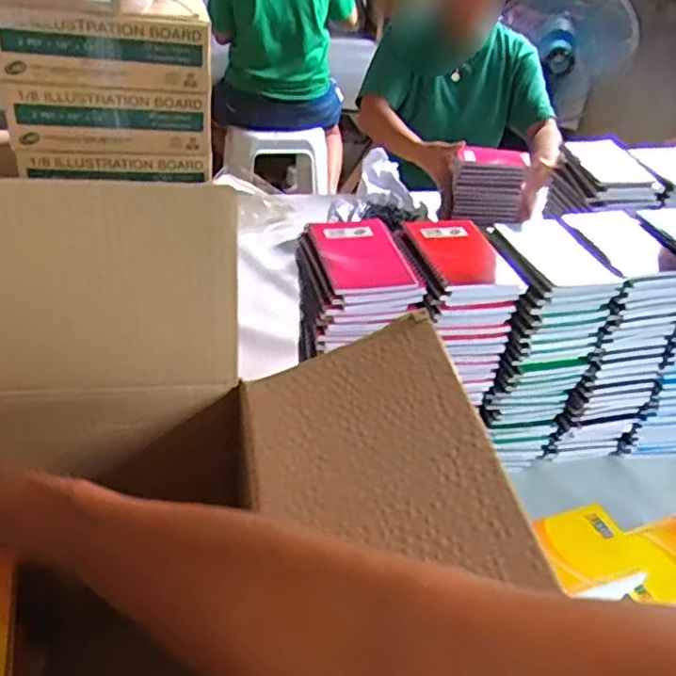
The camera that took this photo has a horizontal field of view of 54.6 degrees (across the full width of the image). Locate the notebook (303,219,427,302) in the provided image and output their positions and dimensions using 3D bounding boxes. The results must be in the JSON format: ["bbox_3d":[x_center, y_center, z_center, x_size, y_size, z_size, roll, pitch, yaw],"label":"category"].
[{"bbox_3d":[0.023,-0.084,0.660,0.088,0.018,0.135,-5,37,-15],"label":"notebook"}]

